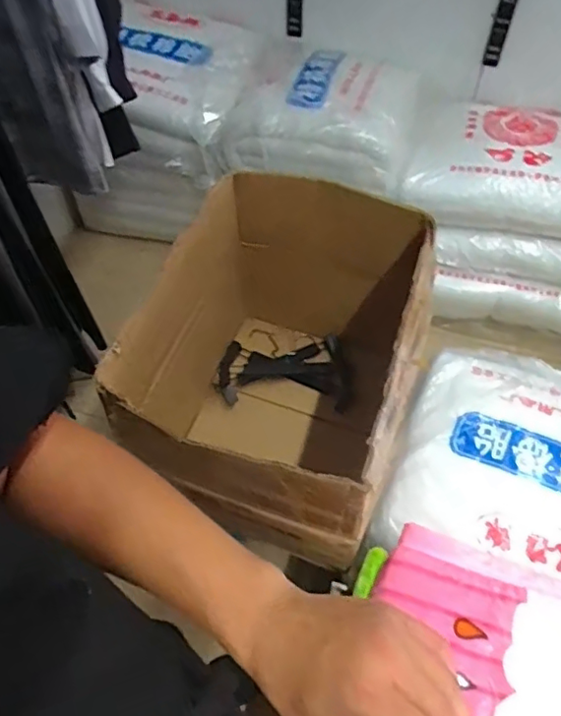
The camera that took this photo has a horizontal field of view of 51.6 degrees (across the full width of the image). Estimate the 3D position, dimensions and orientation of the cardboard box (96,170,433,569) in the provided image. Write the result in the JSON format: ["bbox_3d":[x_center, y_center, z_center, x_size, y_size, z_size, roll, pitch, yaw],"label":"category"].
[{"bbox_3d":[0.007,0.035,1.071,0.449,0.480,0.570,9,59,6],"label":"cardboard box"}]

